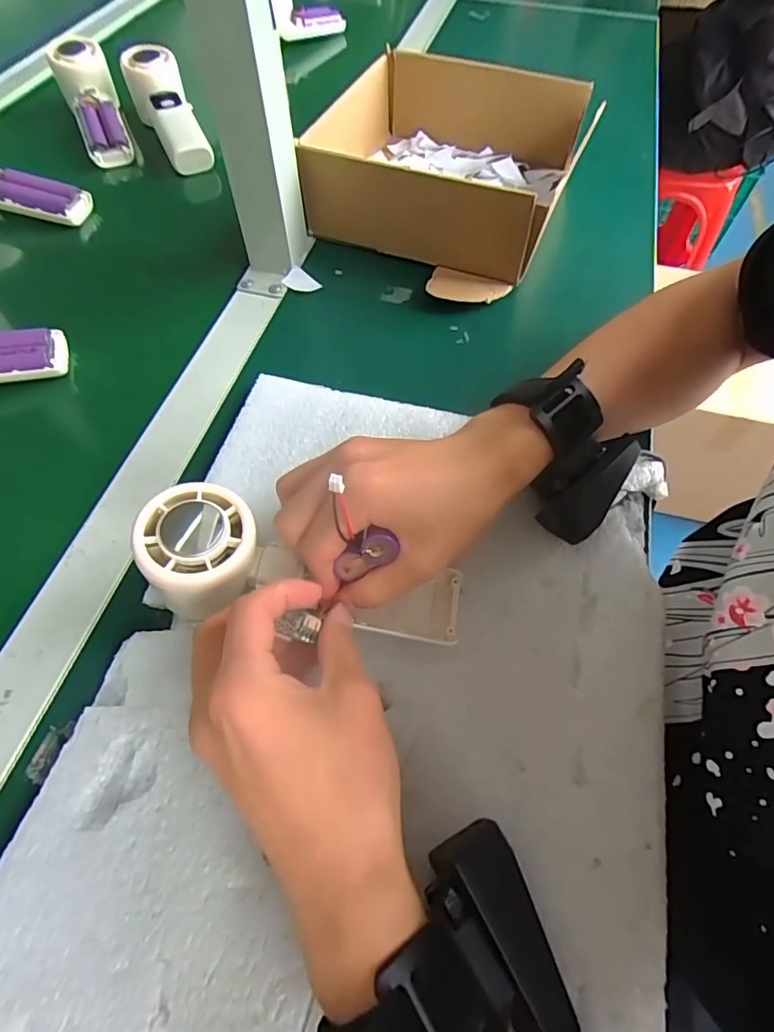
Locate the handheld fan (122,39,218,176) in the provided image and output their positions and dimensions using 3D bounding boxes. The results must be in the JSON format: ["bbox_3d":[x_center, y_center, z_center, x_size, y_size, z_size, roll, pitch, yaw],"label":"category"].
[{"bbox_3d":[-0.227,-0.422,0.537,0.053,0.044,0.164,-24,75,-13],"label":"handheld fan"}]

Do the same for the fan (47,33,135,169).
[{"bbox_3d":[-0.315,-0.440,0.541,0.055,0.034,0.150,-20,79,-10],"label":"fan"}]

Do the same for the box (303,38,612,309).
[{"bbox_3d":[0.052,-0.312,0.453,0.205,0.079,0.254,21,62,11],"label":"box"}]

